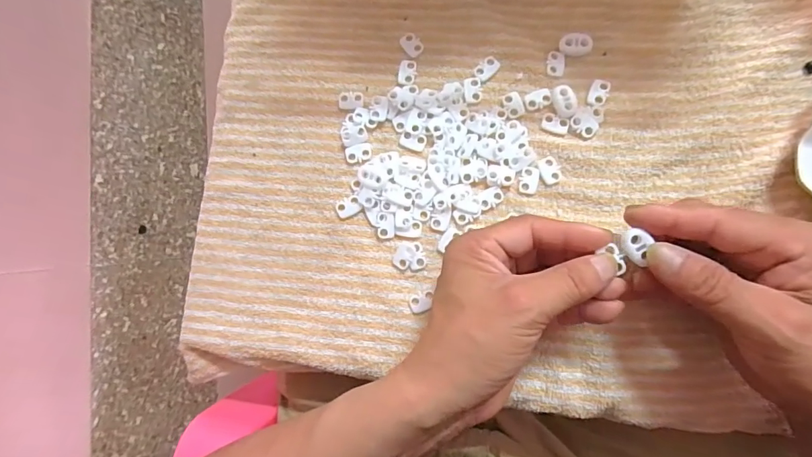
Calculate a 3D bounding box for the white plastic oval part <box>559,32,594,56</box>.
[{"bbox_3d":[0.119,-0.129,0.306,0.022,0.005,0.015,-4,84,6],"label":"white plastic oval part"}]

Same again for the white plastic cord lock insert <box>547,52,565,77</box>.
[{"bbox_3d":[0.105,-0.115,0.306,0.012,0.004,0.018,3,84,6],"label":"white plastic cord lock insert"}]

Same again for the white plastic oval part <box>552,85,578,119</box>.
[{"bbox_3d":[0.109,-0.087,0.302,0.014,0.005,0.022,-14,83,5],"label":"white plastic oval part"}]

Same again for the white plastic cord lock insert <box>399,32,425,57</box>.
[{"bbox_3d":[0.004,-0.134,0.319,0.013,0.004,0.019,-41,81,1],"label":"white plastic cord lock insert"}]

